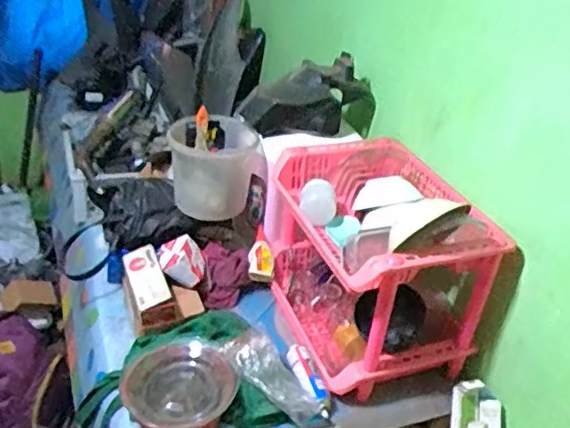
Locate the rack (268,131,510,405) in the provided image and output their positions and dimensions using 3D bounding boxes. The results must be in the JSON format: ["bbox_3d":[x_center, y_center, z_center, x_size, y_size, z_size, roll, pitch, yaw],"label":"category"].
[{"bbox_3d":[0.185,0.089,1.268,0.335,0.371,0.451,-5,33,-20],"label":"rack"}]

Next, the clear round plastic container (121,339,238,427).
[{"bbox_3d":[-0.197,0.319,1.089,0.207,0.121,0.181,8,31,1],"label":"clear round plastic container"}]

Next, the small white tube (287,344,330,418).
[{"bbox_3d":[0.052,0.325,1.164,0.045,0.019,0.169,-9,35,-25],"label":"small white tube"}]

